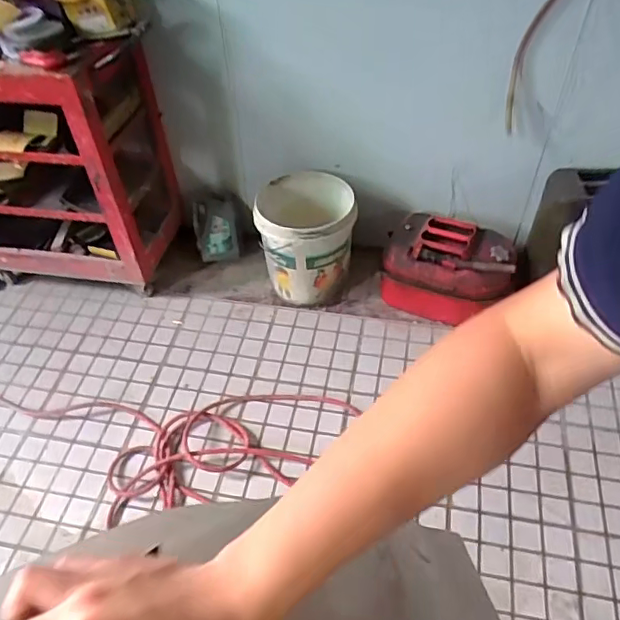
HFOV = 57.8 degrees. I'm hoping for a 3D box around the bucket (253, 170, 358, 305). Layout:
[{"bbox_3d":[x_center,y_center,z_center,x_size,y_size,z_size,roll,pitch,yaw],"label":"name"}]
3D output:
[{"bbox_3d":[0.000,-0.220,1.909,0.293,0.406,0.277,-2,48,2],"label":"bucket"}]

